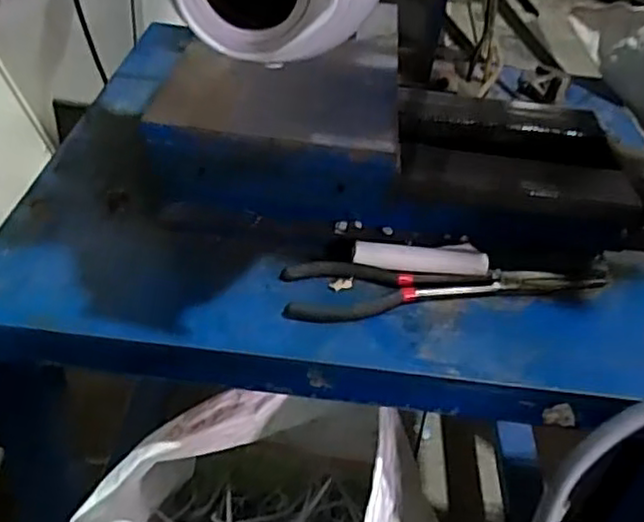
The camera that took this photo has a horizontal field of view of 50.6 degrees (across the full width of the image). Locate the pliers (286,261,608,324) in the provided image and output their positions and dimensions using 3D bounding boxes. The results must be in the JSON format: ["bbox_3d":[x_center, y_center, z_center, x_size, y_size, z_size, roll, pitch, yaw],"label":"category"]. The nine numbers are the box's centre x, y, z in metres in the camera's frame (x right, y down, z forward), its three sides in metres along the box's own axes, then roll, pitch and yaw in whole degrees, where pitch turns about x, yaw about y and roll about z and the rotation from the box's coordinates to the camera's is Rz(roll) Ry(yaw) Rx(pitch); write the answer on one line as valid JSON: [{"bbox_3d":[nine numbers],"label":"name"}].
[{"bbox_3d":[0.108,0.025,0.565,0.277,0.013,0.059,-1,41,-9],"label":"pliers"}]

